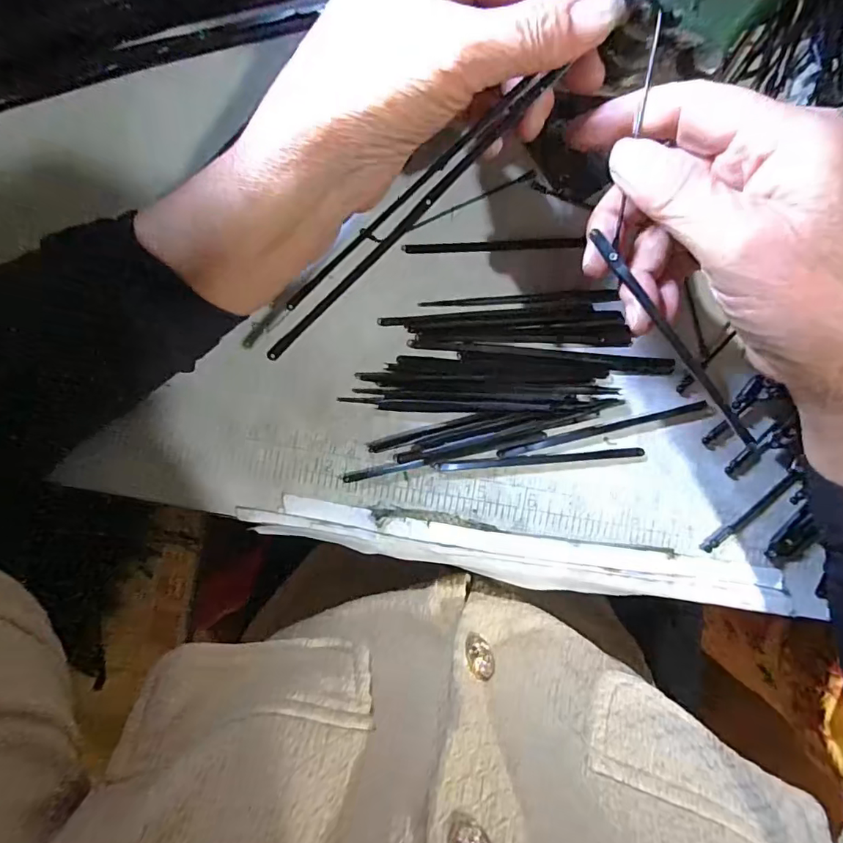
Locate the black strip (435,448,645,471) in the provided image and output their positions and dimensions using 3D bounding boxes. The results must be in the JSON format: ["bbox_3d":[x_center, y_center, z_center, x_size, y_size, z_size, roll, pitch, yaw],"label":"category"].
[{"bbox_3d":[0.057,0.019,0.249,0.099,0.005,0.005,-4,92,1],"label":"black strip"}]

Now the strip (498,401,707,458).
[{"bbox_3d":[0.087,0.004,0.247,0.099,0.005,0.006,-14,92,2],"label":"strip"}]

